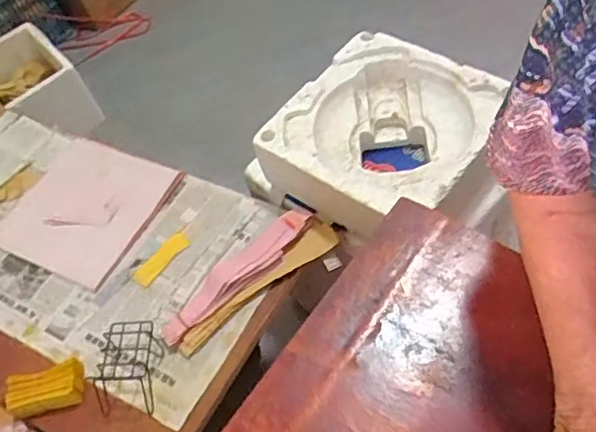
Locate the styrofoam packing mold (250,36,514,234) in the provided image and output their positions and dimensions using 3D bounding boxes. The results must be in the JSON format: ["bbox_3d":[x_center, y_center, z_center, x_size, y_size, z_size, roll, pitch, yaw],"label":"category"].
[{"bbox_3d":[0.149,-0.118,0.972,0.301,0.149,0.307,28,65,28],"label":"styrofoam packing mold"}]

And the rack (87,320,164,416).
[{"bbox_3d":[-0.244,0.212,0.849,0.081,0.054,0.119,-2,55,12],"label":"rack"}]

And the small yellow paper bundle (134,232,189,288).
[{"bbox_3d":[-0.224,0.069,0.984,0.034,0.007,0.107,31,67,30],"label":"small yellow paper bundle"}]

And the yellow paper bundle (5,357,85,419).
[{"bbox_3d":[-0.358,0.246,0.857,0.110,0.042,0.059,-17,53,1],"label":"yellow paper bundle"}]

